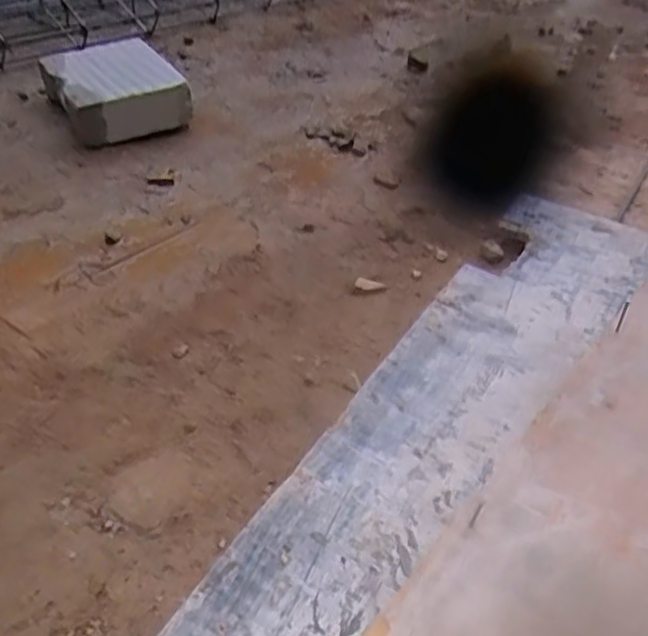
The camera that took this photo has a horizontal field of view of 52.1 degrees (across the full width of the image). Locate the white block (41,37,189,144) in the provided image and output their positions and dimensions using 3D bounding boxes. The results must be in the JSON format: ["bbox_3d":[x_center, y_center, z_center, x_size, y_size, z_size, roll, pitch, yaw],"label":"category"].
[{"bbox_3d":[-0.377,-0.414,1.191,0.203,0.088,0.270,-19,45,-26],"label":"white block"}]

